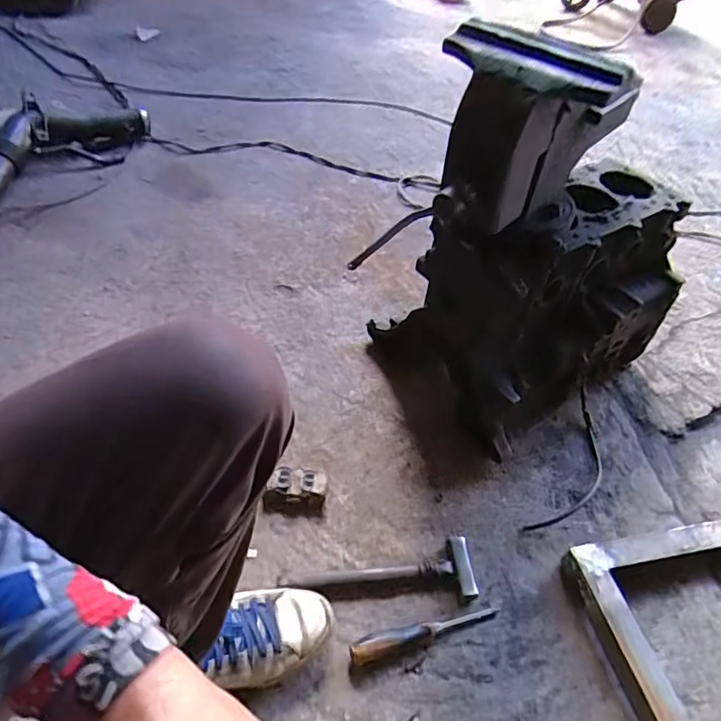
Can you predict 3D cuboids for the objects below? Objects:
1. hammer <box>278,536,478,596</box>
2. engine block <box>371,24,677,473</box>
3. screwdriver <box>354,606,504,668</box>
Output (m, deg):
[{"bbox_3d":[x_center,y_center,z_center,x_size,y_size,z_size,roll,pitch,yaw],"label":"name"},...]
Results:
[{"bbox_3d":[0.025,0.288,0.723,0.252,0.026,0.074,-4,47,-11],"label":"hammer"},{"bbox_3d":[0.285,-0.183,0.825,0.474,0.514,0.290,-30,57,-31],"label":"engine block"},{"bbox_3d":[0.082,0.334,0.686,0.201,0.025,0.025,-13,49,-19],"label":"screwdriver"}]

